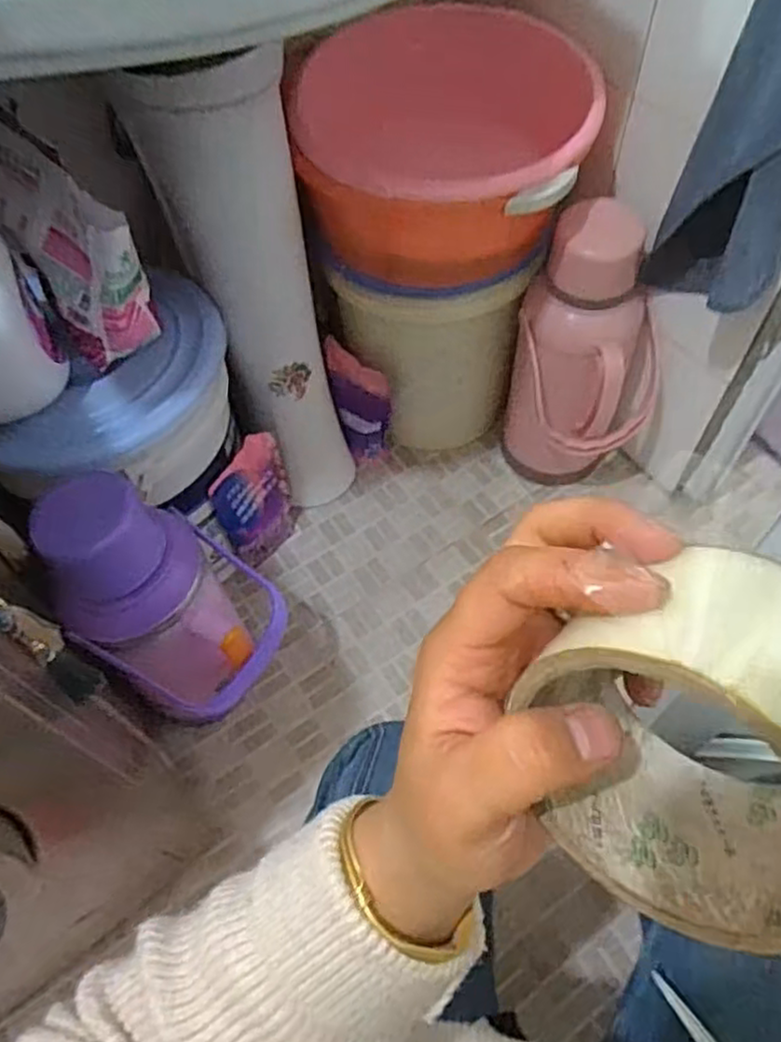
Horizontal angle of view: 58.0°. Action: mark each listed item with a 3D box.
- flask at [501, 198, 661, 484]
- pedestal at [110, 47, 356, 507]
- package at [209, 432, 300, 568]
[{"bbox_3d":[0.251,-0.193,0.918,0.184,0.400,0.139,13,59,11],"label":"flask"},{"bbox_3d":[-0.154,-0.238,0.855,0.147,0.592,0.128,-19,58,-9],"label":"pedestal"},{"bbox_3d":[-0.179,-0.025,0.969,0.036,0.188,0.130,18,60,14],"label":"package"}]

